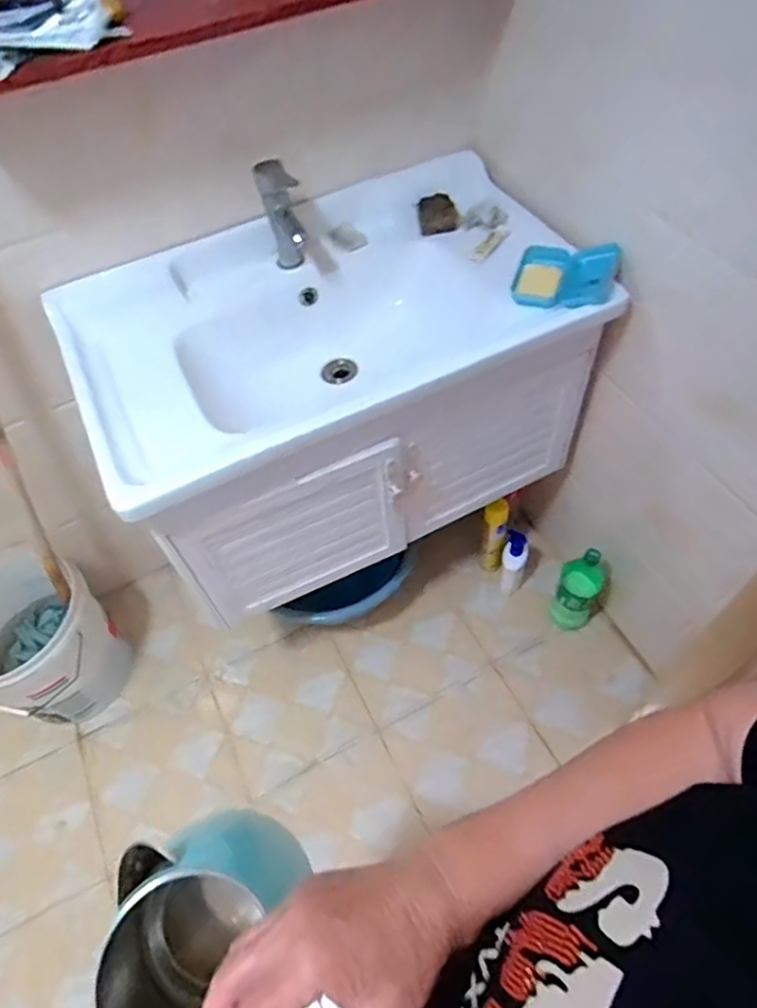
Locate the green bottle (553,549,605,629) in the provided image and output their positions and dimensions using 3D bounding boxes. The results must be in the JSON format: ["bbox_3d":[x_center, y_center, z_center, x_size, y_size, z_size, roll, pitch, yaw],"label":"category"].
[{"bbox_3d":[0.441,0.189,1.349,0.088,0.314,0.094,-2,55,3],"label":"green bottle"}]

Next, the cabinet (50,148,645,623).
[{"bbox_3d":[-0.064,-0.222,1.106,0.799,0.453,0.490,-25,57,-13],"label":"cabinet"}]

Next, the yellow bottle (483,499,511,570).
[{"bbox_3d":[0.273,0.080,1.444,0.062,0.203,0.074,9,56,10],"label":"yellow bottle"}]

